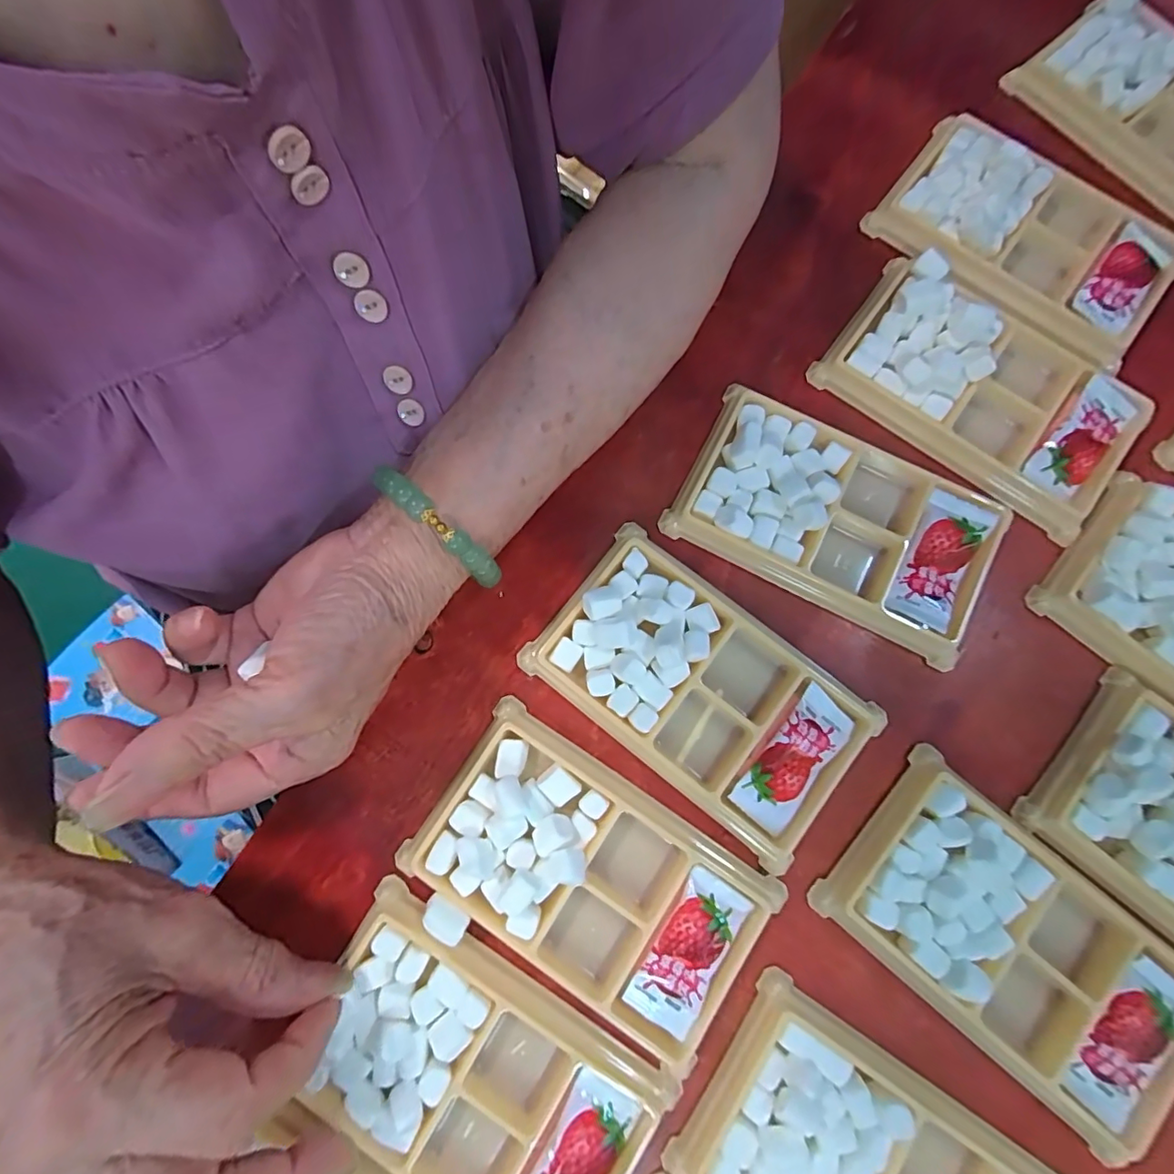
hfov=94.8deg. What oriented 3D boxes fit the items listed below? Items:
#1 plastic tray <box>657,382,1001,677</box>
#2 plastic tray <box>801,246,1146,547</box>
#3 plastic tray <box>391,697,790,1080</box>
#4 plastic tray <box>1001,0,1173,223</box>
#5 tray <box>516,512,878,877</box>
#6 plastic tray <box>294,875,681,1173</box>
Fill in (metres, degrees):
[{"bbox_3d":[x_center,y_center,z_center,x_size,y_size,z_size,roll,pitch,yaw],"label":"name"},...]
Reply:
[{"bbox_3d":[0.110,-0.031,0.236,0.133,0.017,0.075,26,80,6],"label":"plastic tray"},{"bbox_3d":[0.181,-0.092,0.246,0.135,0.019,0.077,34,81,8],"label":"plastic tray"},{"bbox_3d":[0.000,0.112,0.208,0.130,0.014,0.074,32,81,7],"label":"plastic tray"},{"bbox_3d":[0.286,-0.237,0.270,0.078,0.021,0.133,-41,80,-6],"label":"plastic tray"},{"bbox_3d":[0.046,0.042,0.222,0.136,0.017,0.074,38,82,8],"label":"tray"},{"bbox_3d":[-0.042,0.189,0.202,0.137,0.017,0.083,33,81,8],"label":"plastic tray"}]

